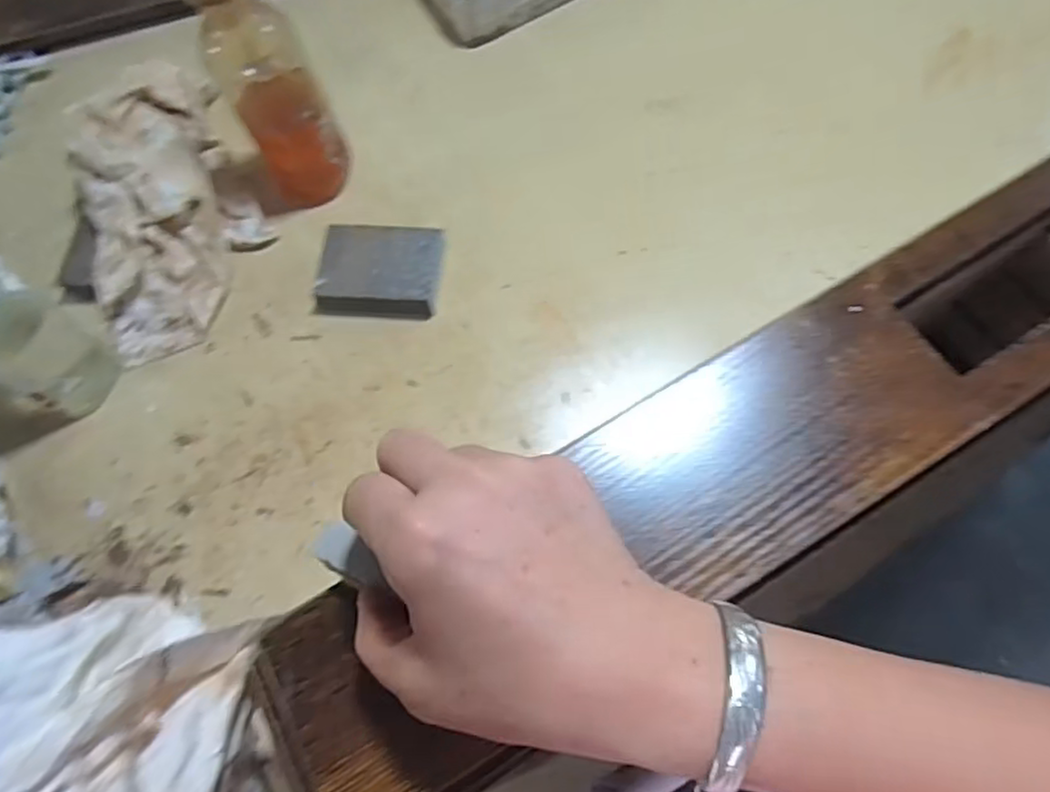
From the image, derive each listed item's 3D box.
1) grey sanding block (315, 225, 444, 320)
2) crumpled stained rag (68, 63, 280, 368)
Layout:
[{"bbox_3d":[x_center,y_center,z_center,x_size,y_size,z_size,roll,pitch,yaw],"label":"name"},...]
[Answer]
[{"bbox_3d":[-0.118,-0.103,0.555,0.097,0.027,0.070,5,68,4],"label":"grey sanding block"},{"bbox_3d":[-0.300,-0.157,0.560,0.133,0.093,0.216,-20,69,-6],"label":"crumpled stained rag"}]

